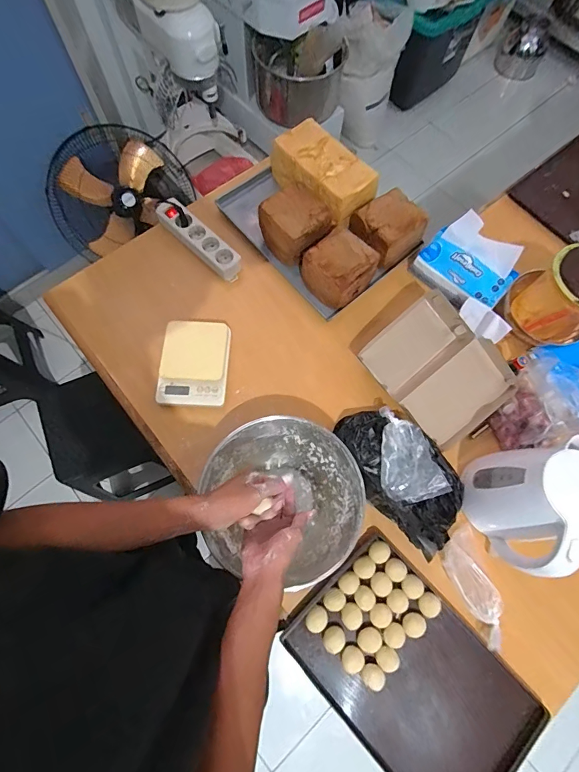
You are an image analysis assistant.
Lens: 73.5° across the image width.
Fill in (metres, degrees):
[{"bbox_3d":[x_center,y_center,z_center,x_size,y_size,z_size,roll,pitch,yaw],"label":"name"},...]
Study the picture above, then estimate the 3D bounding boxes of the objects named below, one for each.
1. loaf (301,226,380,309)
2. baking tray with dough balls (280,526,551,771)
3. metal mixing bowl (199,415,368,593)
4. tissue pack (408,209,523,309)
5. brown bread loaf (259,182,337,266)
[{"bbox_3d":[0.099,-0.241,0.798,0.131,0.077,0.116,-41,77,-13],"label":"loaf"},{"bbox_3d":[0.194,0.466,0.630,0.246,0.032,0.377,-42,77,-13],"label":"baking tray with dough balls"},{"bbox_3d":[-0.011,0.194,0.669,0.254,0.103,0.258,0,72,-1],"label":"metal mixing bowl"},{"bbox_3d":[0.376,-0.254,0.810,0.145,0.098,0.189,-36,76,-12],"label":"tissue pack"},{"bbox_3d":[0.014,-0.354,0.846,0.138,0.111,0.125,-36,76,-12],"label":"brown bread loaf"}]

